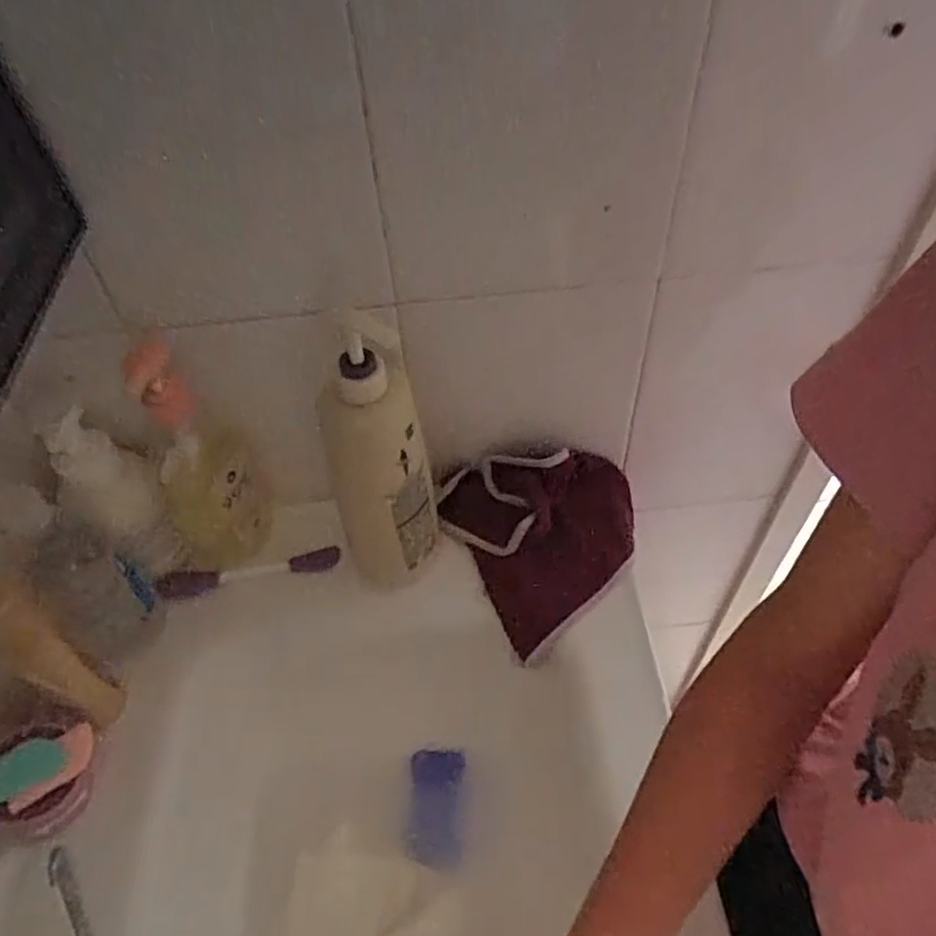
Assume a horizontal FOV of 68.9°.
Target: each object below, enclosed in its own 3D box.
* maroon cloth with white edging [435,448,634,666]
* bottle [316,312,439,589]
[{"bbox_3d":[0.082,0.050,0.621,0.178,0.071,0.172,-23,53,-15],"label":"maroon cloth with white edging"},{"bbox_3d":[-0.063,0.010,0.530,0.084,0.228,0.056,-18,51,-11],"label":"bottle"}]

